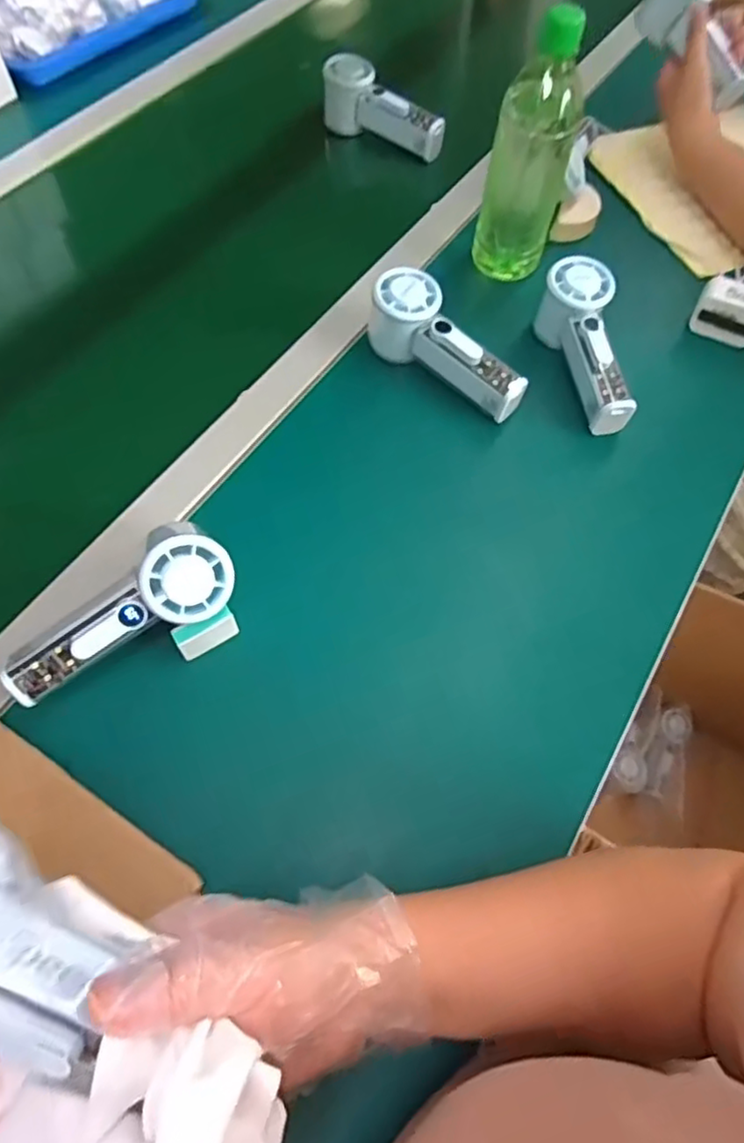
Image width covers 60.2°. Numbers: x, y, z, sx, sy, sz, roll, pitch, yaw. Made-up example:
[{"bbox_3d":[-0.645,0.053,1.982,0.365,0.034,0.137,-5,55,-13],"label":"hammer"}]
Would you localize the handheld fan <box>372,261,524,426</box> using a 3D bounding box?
[{"bbox_3d":[0.063,-0.189,0.553,0.155,0.065,0.052,43,68,4],"label":"handheld fan"}]

